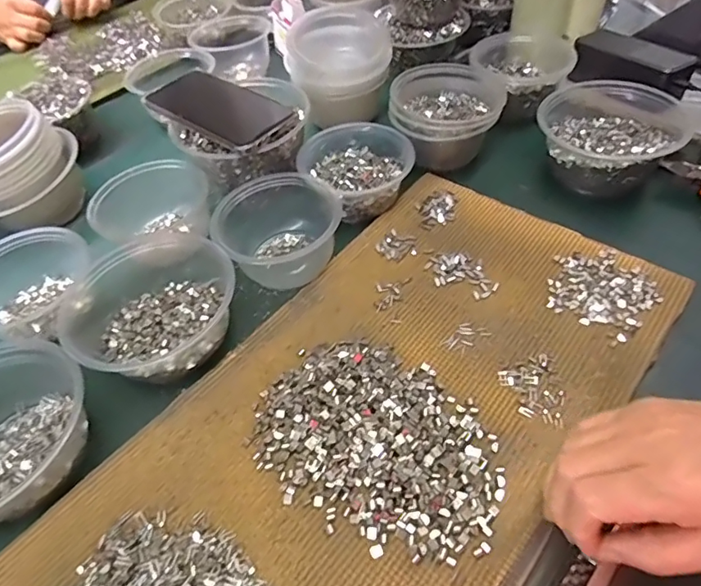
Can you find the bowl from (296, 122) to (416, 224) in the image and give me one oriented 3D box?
[{"bbox_3d":[0.005,-0.130,0.512,0.108,0.048,0.111,-23,53,-14],"label":"bowl"}]

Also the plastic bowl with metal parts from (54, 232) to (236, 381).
[{"bbox_3d":[-0.169,0.004,0.419,0.135,0.051,0.150,-27,54,-17],"label":"plastic bowl with metal parts"}]

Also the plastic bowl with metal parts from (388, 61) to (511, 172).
[{"bbox_3d":[0.106,-0.192,0.539,0.113,0.071,0.116,-2,51,3],"label":"plastic bowl with metal parts"}]

